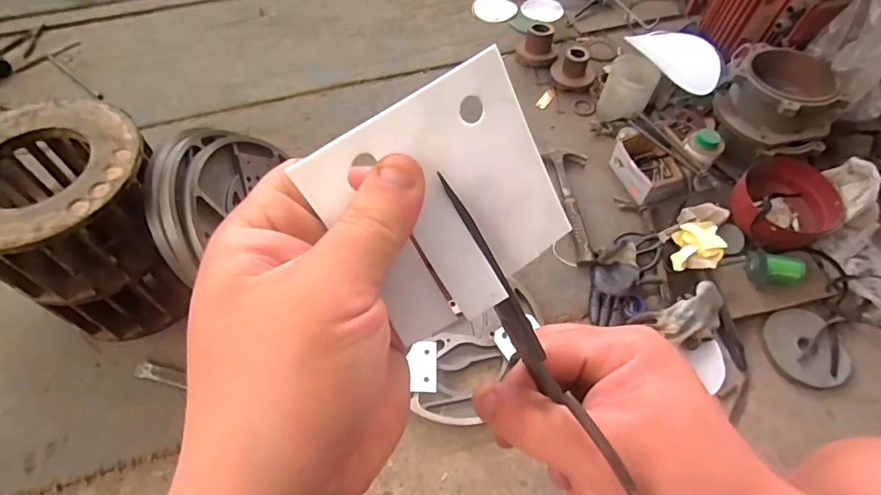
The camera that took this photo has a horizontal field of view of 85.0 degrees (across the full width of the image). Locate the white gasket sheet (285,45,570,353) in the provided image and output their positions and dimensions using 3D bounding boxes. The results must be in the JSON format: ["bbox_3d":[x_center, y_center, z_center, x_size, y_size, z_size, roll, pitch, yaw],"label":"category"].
[{"bbox_3d":[0.005,-0.017,0.192,0.089,0.087,0.016,-34,22,-9],"label":"white gasket sheet"}]

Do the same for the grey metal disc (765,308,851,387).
[{"bbox_3d":[0.730,0.196,0.955,0.145,0.008,0.154,1,56,-2],"label":"grey metal disc"}]

